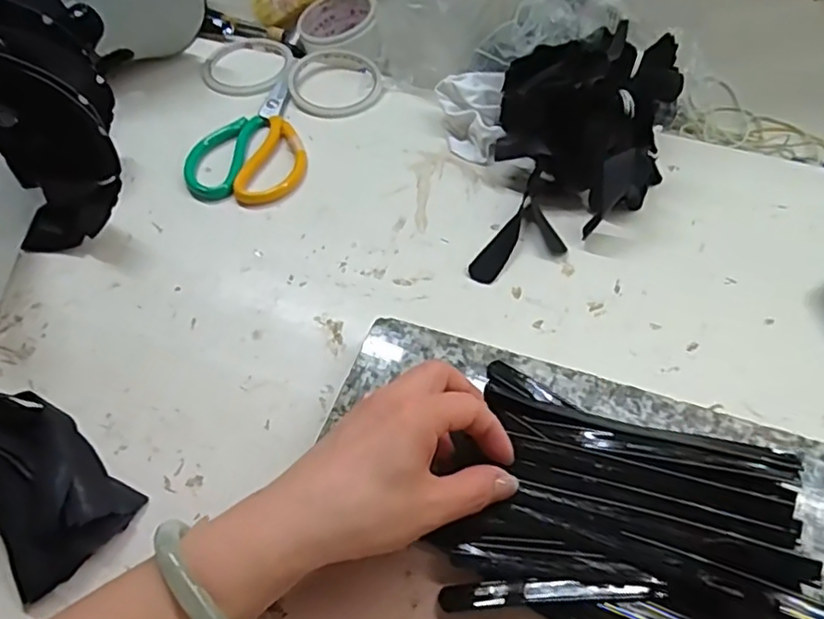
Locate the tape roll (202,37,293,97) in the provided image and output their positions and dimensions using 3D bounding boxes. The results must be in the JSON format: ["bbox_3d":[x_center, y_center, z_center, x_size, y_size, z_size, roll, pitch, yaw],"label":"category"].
[{"bbox_3d":[-0.166,-0.253,0.643,0.092,0.016,0.096,-1,54,1],"label":"tape roll"}]

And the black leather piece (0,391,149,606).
[{"bbox_3d":[-0.243,0.092,0.385,0.163,0.030,0.069,35,62,23],"label":"black leather piece"}]

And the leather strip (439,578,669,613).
[{"bbox_3d":[0.070,0.142,0.313,0.110,0.008,0.011,-4,59,1],"label":"leather strip"}]

